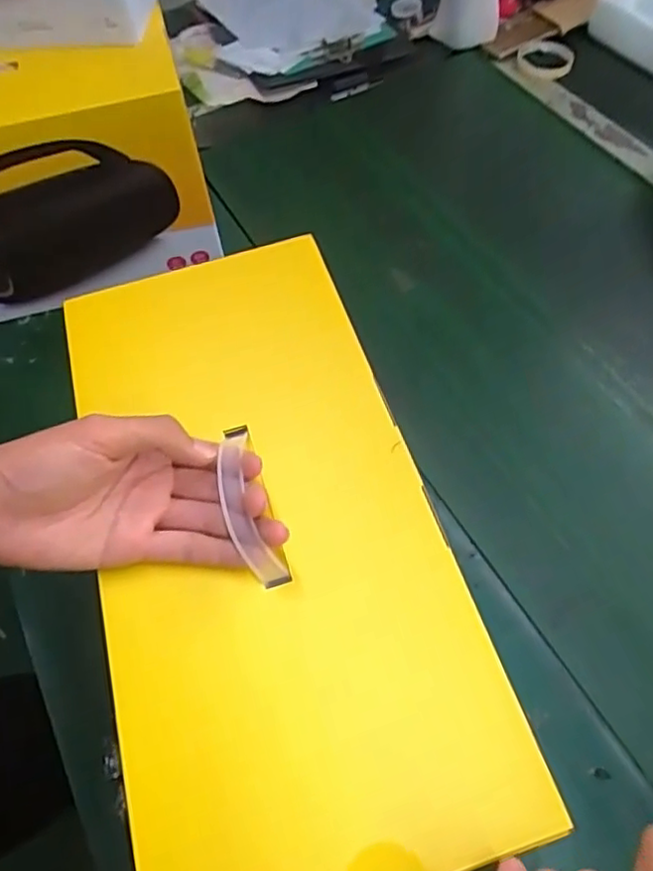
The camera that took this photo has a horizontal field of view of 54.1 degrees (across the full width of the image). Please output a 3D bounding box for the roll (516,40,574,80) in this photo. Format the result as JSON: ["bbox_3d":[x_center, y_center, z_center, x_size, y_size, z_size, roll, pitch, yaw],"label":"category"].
[{"bbox_3d":[0.342,-0.594,1.011,0.080,0.023,0.080,3,59,6],"label":"roll"}]

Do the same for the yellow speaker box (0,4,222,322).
[{"bbox_3d":[-0.367,-0.292,0.725,0.436,0.228,0.192,-14,59,-4],"label":"yellow speaker box"}]

